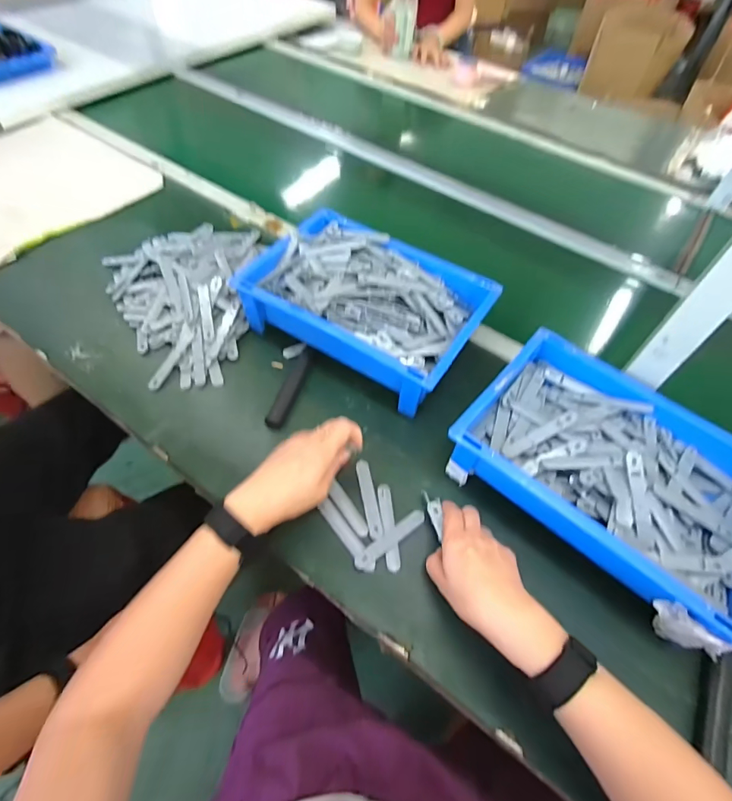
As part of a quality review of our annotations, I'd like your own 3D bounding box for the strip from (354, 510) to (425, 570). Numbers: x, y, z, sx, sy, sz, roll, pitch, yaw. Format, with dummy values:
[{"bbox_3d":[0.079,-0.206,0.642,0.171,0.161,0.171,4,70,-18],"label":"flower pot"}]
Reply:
[{"bbox_3d":[0.026,0.147,0.457,0.094,0.009,0.015,-32,63,-24],"label":"strip"}]

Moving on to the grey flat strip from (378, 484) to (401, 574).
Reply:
[{"bbox_3d":[0.025,0.139,0.471,0.016,0.005,0.096,-2,55,-6],"label":"grey flat strip"}]

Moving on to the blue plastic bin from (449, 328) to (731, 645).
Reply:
[{"bbox_3d":[0.270,0.077,0.479,0.301,0.086,0.224,36,59,19],"label":"blue plastic bin"}]

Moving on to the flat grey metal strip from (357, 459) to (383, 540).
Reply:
[{"bbox_3d":[0.004,0.110,0.486,0.015,0.004,0.095,-6,55,-9],"label":"flat grey metal strip"}]

